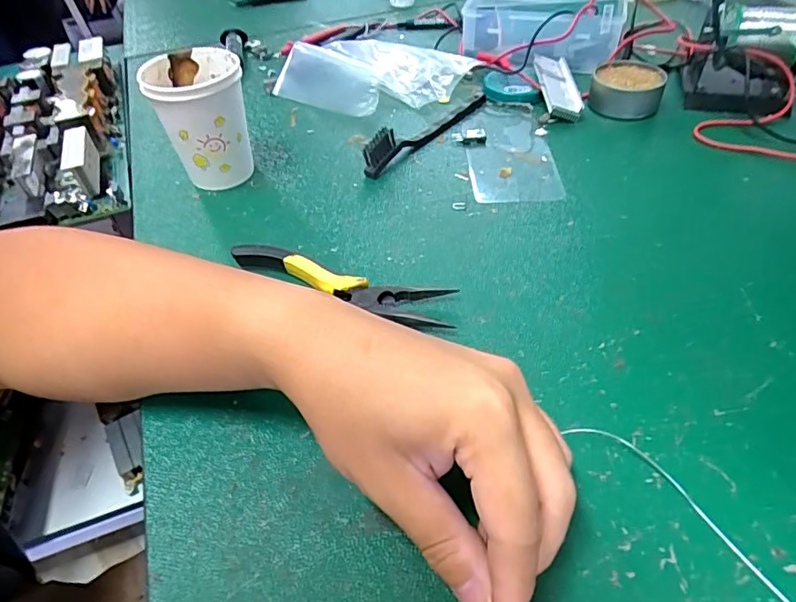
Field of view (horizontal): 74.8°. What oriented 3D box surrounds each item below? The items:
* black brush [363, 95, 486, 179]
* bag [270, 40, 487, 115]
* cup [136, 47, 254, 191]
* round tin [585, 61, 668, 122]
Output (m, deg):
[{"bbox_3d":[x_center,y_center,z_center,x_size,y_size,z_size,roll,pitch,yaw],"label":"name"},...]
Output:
[{"bbox_3d":[0.029,-0.159,0.466,0.016,0.032,0.163,32,56,30],"label":"black brush"},{"bbox_3d":[-0.031,-0.242,0.546,0.175,0.034,0.133,26,54,26],"label":"bag"},{"bbox_3d":[-0.152,-0.140,0.418,0.068,0.092,0.074,-2,46,2],"label":"cup"},{"bbox_3d":[0.214,-0.198,0.487,0.062,0.031,0.062,18,50,20],"label":"round tin"}]

